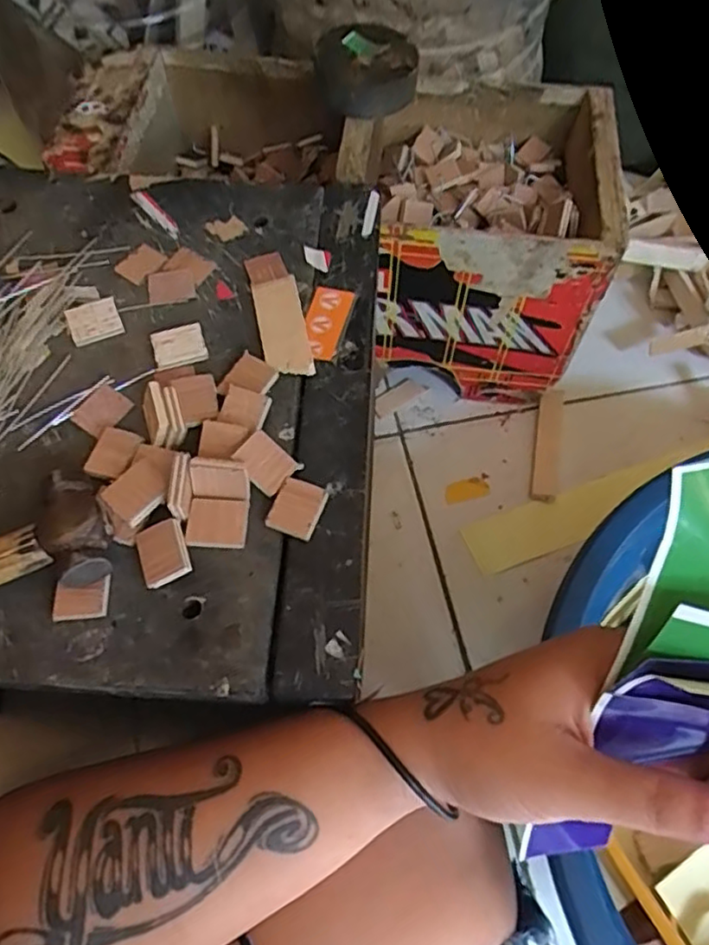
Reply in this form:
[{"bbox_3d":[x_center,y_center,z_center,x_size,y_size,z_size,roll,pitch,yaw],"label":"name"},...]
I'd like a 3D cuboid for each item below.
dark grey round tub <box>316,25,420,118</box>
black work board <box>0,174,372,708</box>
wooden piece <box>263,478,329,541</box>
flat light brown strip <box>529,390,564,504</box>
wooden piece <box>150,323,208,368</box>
[{"bbox_3d":[0.005,-0.248,0.392,0.057,0.025,0.057,0,64,-1],"label":"dark grey round tub"},{"bbox_3d":[-0.130,-0.043,0.300,0.270,0.020,0.279,1,64,0],"label":"black work board"},{"bbox_3d":[-0.025,0.015,0.274,0.021,0.004,0.024,17,65,8],"label":"wooden piece"},{"bbox_3d":[0.158,-0.022,0.523,0.022,0.008,0.102,12,64,5],"label":"flat light brown strip"},{"bbox_3d":[-0.086,-0.062,0.314,0.024,0.006,0.020,-16,65,-8],"label":"wooden piece"}]

